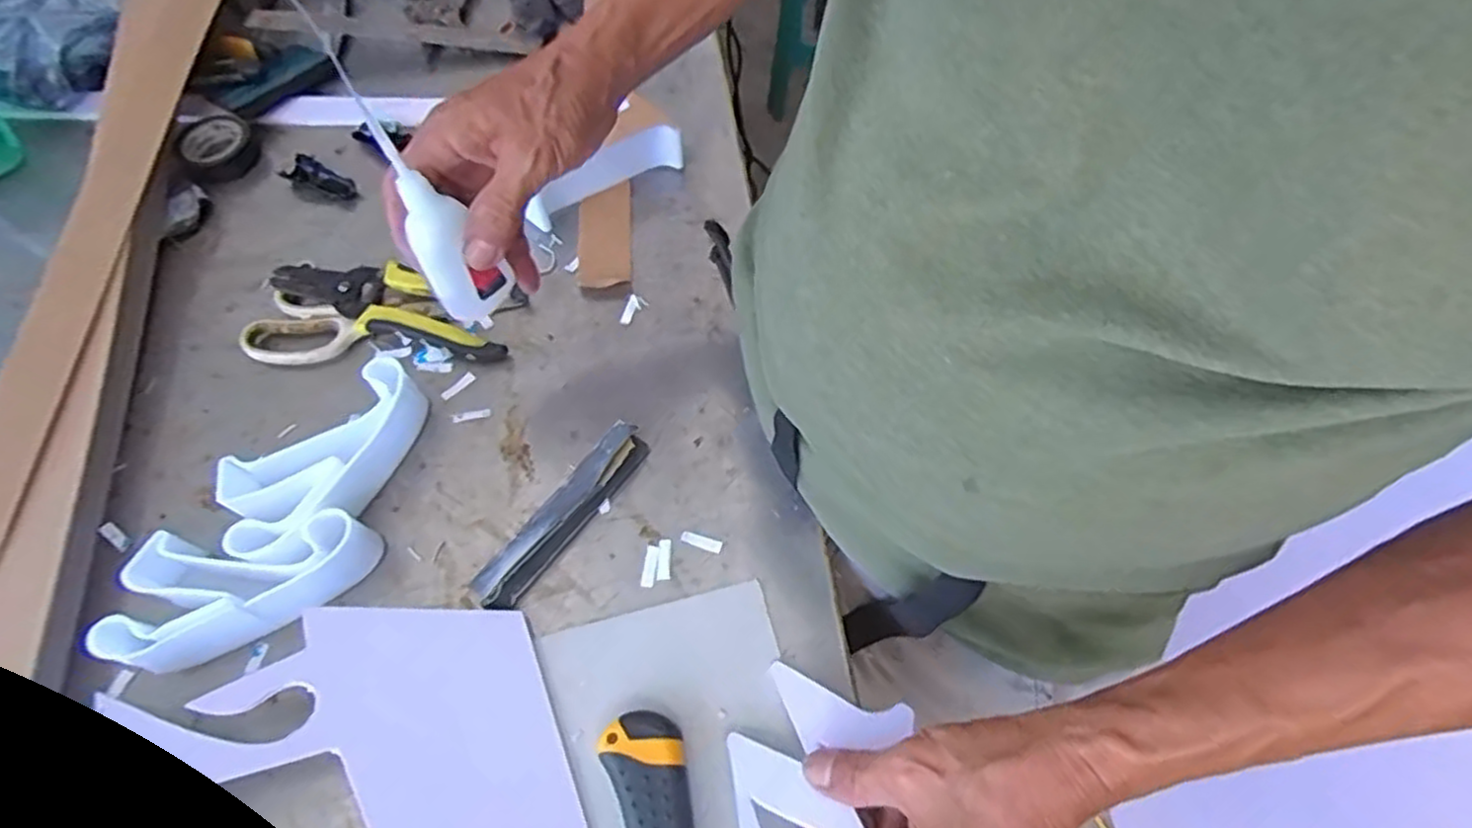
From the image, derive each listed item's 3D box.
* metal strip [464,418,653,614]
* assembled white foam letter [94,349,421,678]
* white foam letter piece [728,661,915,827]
[{"bbox_3d":[-0.106,0.059,0.459,0.031,0.016,0.133,34,67,16],"label":"metal strip"},{"bbox_3d":[-0.259,0.062,0.445,0.101,0.042,0.212,25,65,12],"label":"assembled white foam letter"},{"bbox_3d":[0.029,0.179,0.368,0.077,0.006,0.104,14,50,32],"label":"white foam letter piece"}]

